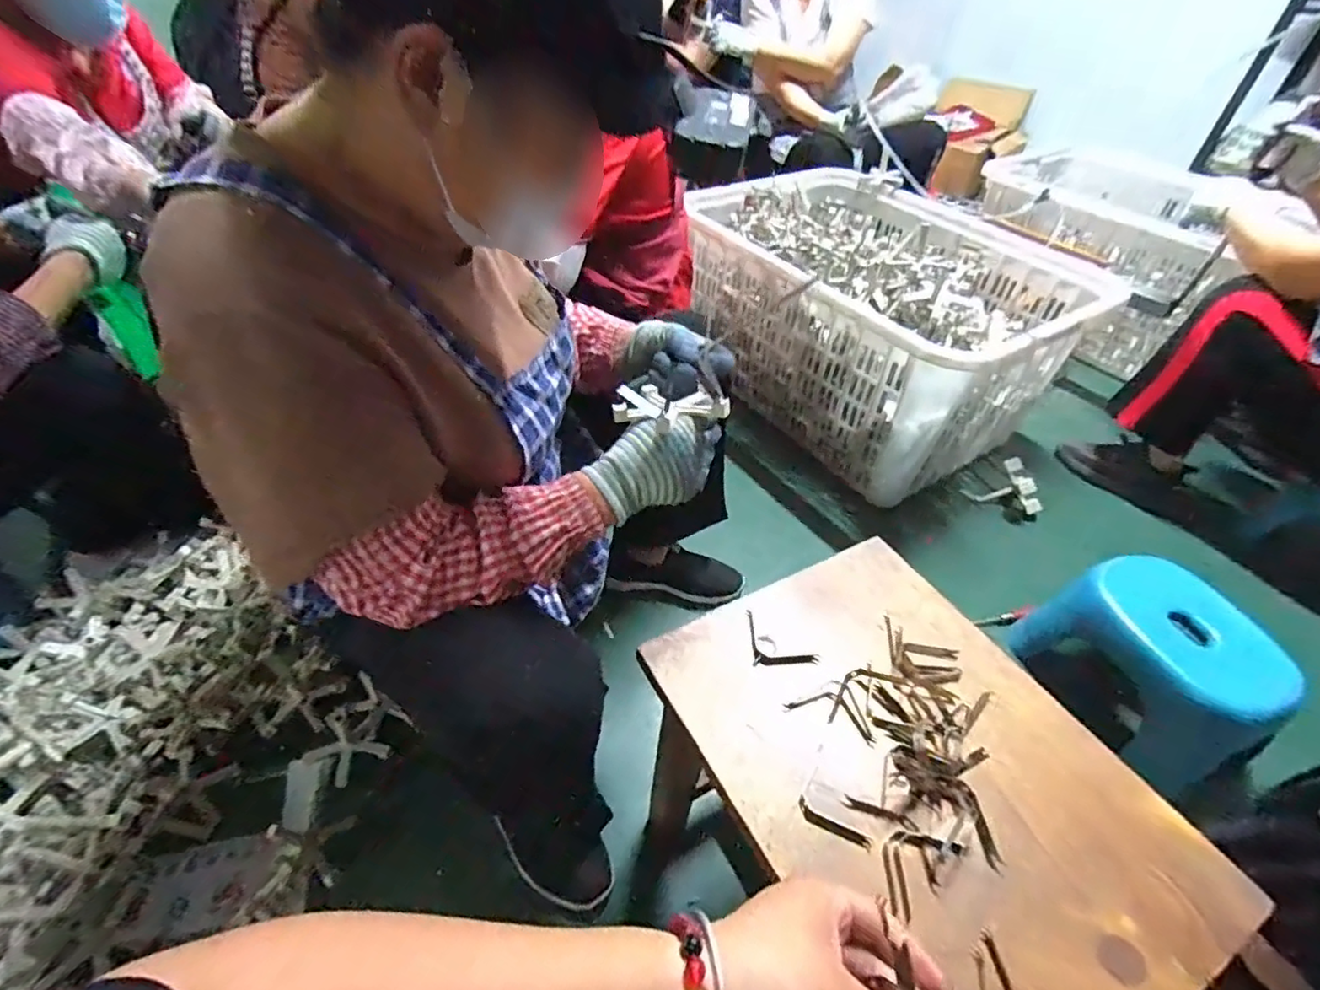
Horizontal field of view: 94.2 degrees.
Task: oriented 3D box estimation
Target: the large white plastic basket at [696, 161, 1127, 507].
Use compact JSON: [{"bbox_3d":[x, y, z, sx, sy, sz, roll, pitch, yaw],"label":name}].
[{"bbox_3d":[0.498,-0.397,1.413,0.594,0.409,0.736,-27,53,-29],"label":"large white plastic basket"}]

